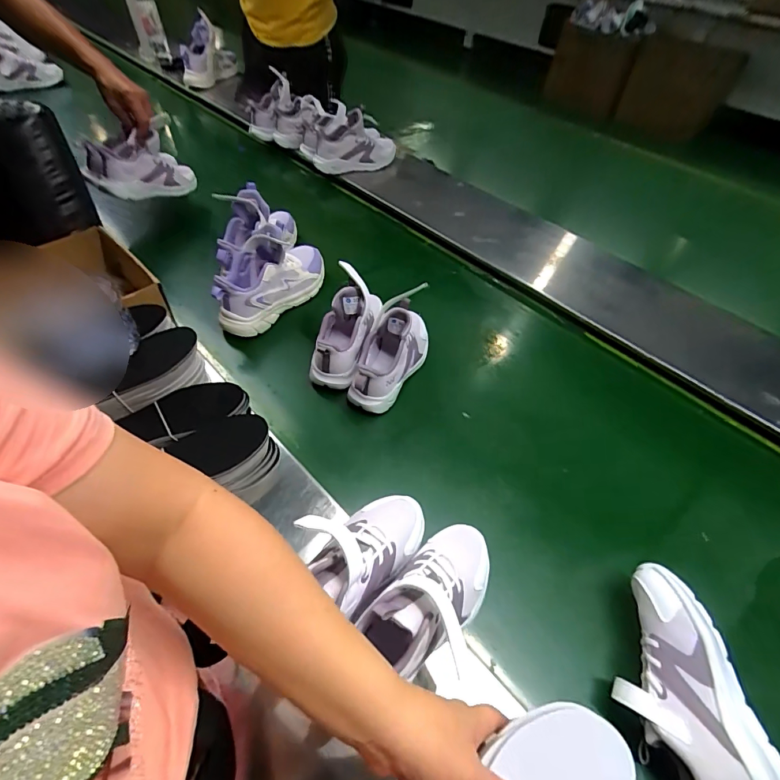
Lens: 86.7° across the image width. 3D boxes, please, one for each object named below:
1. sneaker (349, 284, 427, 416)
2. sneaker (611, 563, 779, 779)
[{"bbox_3d":[0.007,-0.075,0.637,0.088,0.124,0.191,16,53,9],"label":"sneaker"},{"bbox_3d":[0.272,0.296,0.397,0.097,0.081,0.184,-4,52,-6],"label":"sneaker"}]

